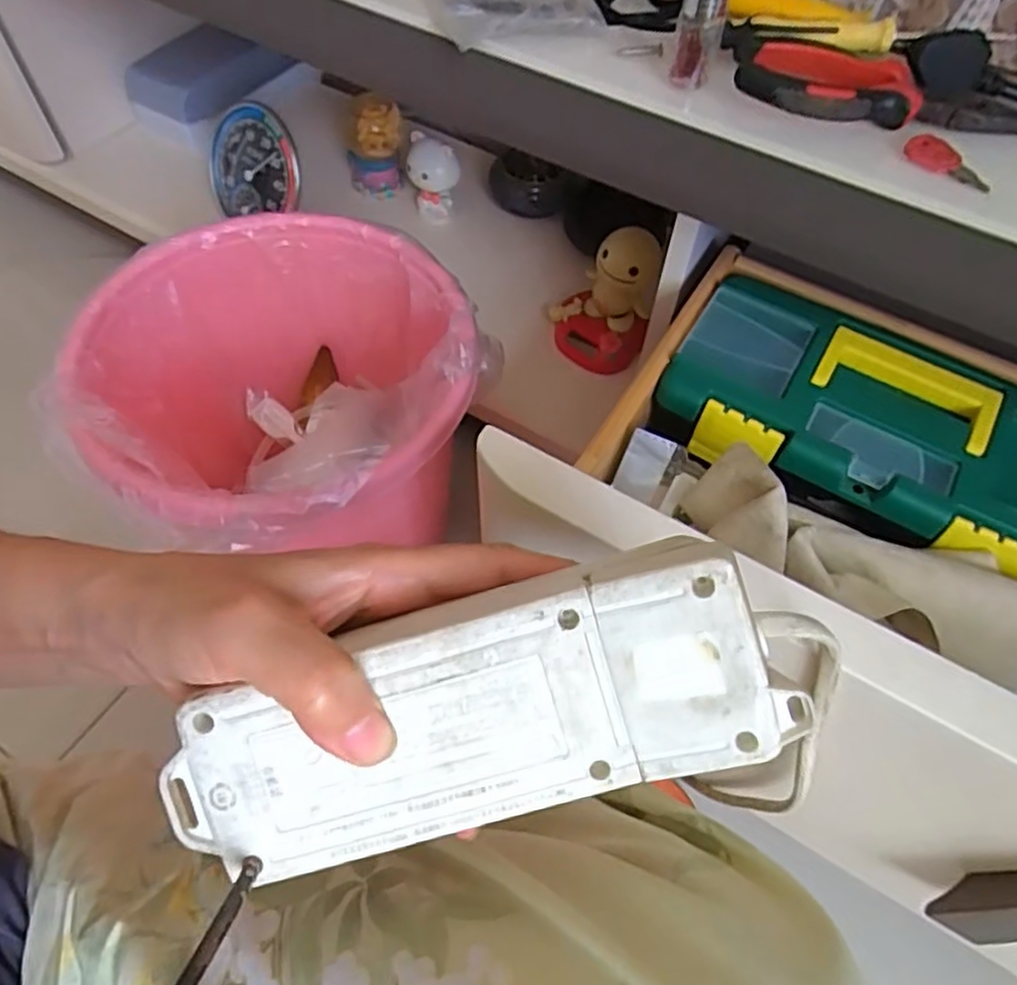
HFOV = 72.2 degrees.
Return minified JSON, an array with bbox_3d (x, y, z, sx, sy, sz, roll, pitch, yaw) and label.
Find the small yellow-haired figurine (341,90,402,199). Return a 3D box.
[{"bbox_3d":[-0.143,-0.372,0.748,0.063,0.083,0.067,-8,59,-8],"label":"small yellow-haired figurine"}]

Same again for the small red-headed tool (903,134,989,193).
[{"bbox_3d":[0.204,-0.152,0.322,0.019,0.004,0.042,-34,66,-21],"label":"small red-headed tool"}]

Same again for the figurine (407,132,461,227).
[{"bbox_3d":[-0.080,-0.333,0.737,0.053,0.083,0.043,0,59,-2],"label":"figurine"}]

